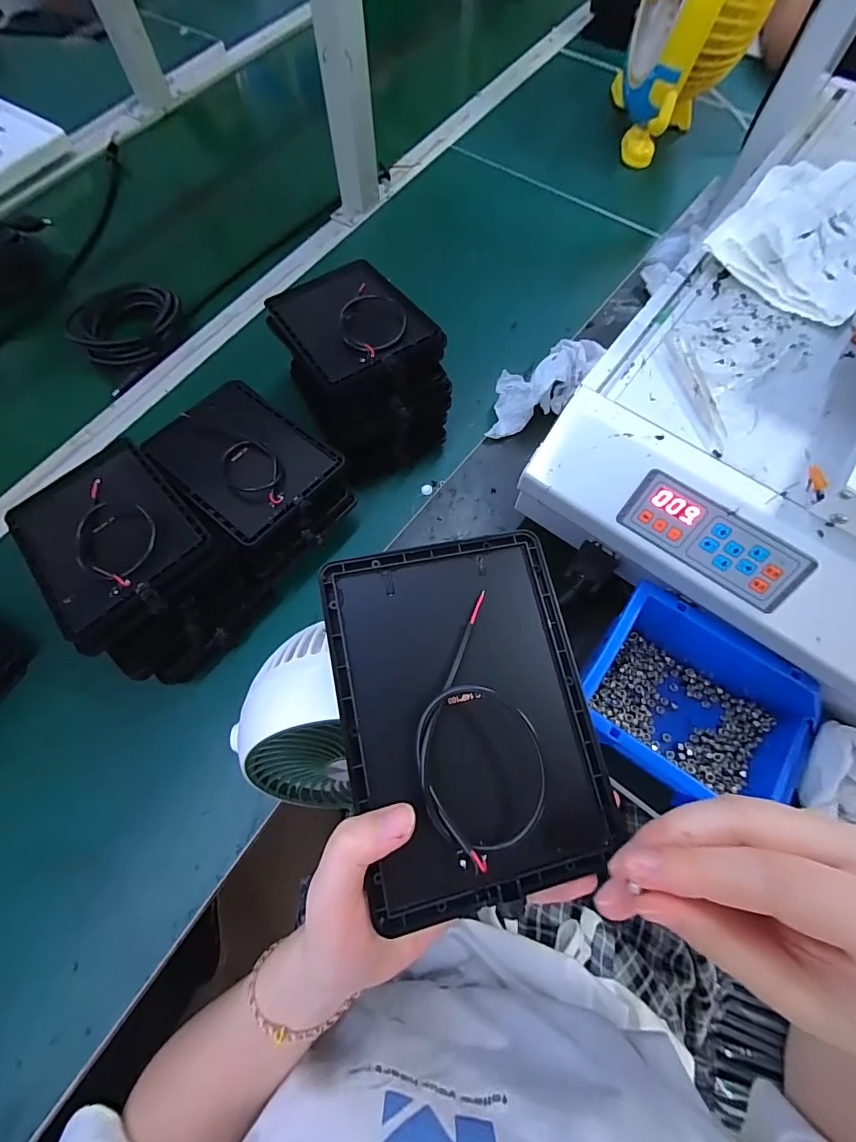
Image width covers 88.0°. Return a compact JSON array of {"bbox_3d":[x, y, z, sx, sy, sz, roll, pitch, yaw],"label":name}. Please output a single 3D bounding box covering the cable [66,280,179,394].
[{"bbox_3d":[-0.363,-0.298,0.541,0.124,0.032,0.132,-43,75,-14],"label":"cable"}]

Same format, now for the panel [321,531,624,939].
[{"bbox_3d":[0.019,0.064,0.210,0.113,0.025,0.158,-11,70,-4],"label":"panel"}]

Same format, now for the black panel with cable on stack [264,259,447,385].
[{"bbox_3d":[-0.075,-0.244,0.424,0.114,0.020,0.165,-31,63,-10],"label":"black panel with cable on stack"}]

